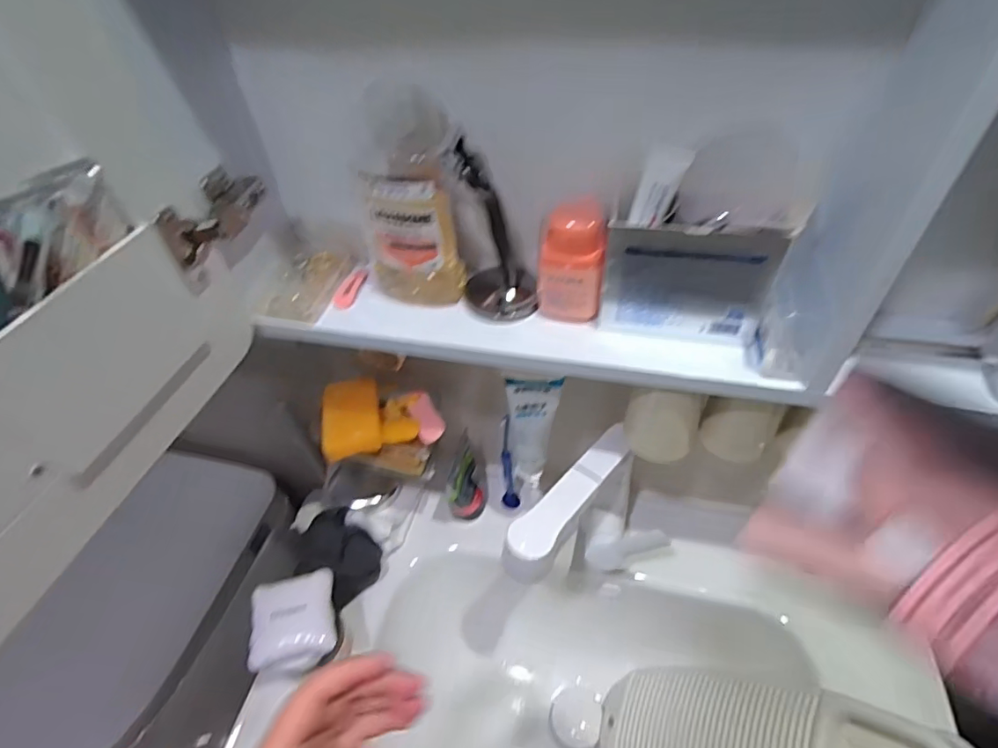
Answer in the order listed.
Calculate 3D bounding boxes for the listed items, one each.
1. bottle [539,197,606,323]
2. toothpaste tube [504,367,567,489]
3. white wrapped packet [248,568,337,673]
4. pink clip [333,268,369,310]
[{"bbox_3d":[0.058,-0.091,0.432,0.051,0.086,0.053,8,48,10],"label":"bottle"},{"bbox_3d":[0.034,0.058,0.537,0.050,0.151,0.027,3,47,6],"label":"toothpaste tube"},{"bbox_3d":[-0.205,0.248,0.542,0.078,0.037,0.082,-8,47,-4],"label":"white wrapped packet"},{"bbox_3d":[-0.131,-0.077,0.486,0.016,0.008,0.051,13,49,14],"label":"pink clip"}]

